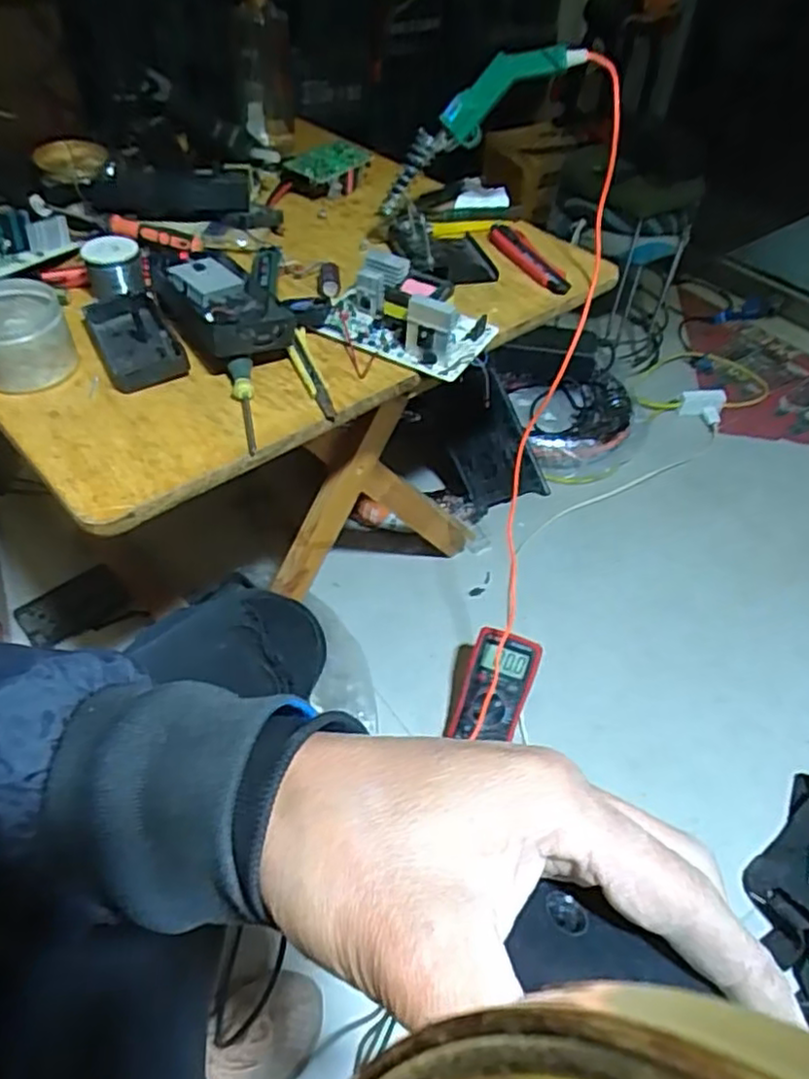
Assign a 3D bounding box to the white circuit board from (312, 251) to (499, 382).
[{"bbox_3d":[0.000,-0.229,0.676,0.163,0.056,0.110,21,50,15],"label":"white circuit board"}]

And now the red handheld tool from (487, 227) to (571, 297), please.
[{"bbox_3d":[0.147,-0.332,0.808,0.034,0.020,0.150,-16,51,-17],"label":"red handheld tool"}]

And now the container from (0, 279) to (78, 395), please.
[{"bbox_3d":[-0.335,-0.178,0.592,0.080,0.062,0.084,-19,51,-19],"label":"container"}]

